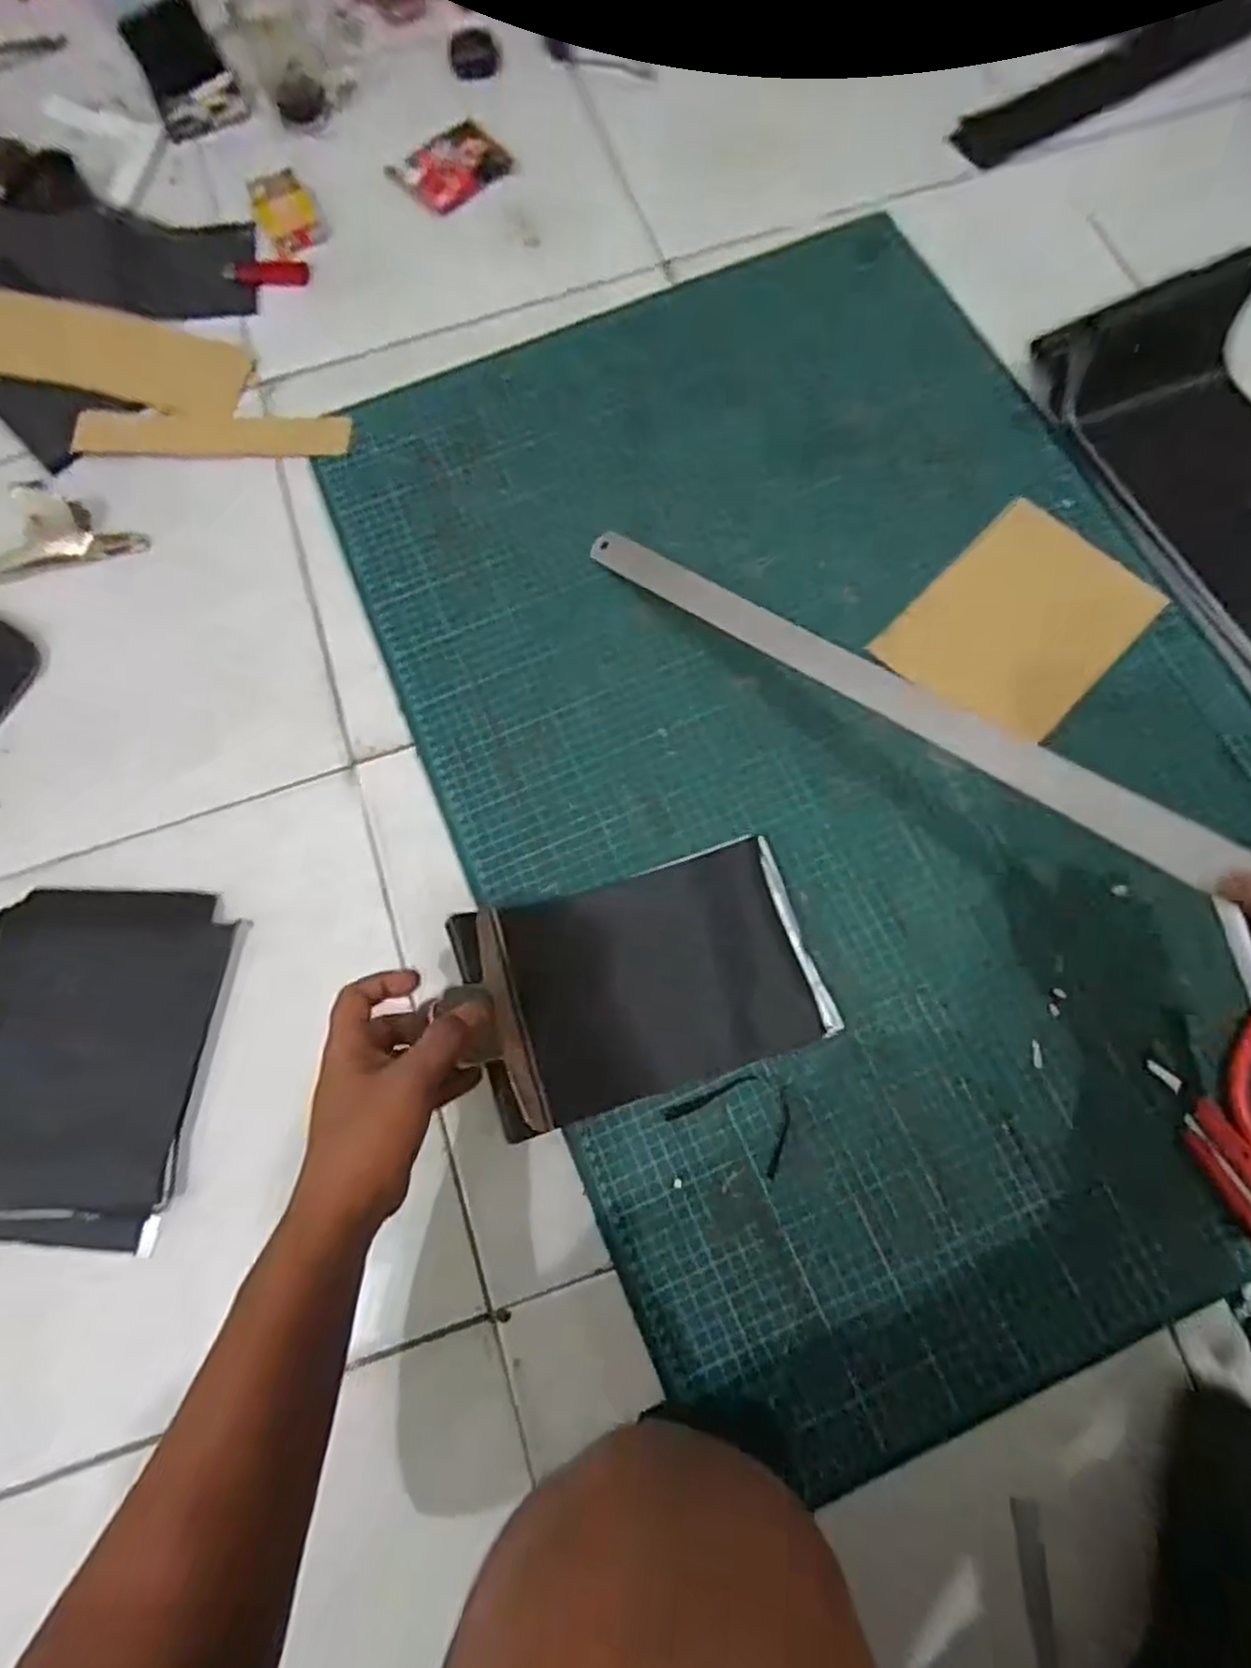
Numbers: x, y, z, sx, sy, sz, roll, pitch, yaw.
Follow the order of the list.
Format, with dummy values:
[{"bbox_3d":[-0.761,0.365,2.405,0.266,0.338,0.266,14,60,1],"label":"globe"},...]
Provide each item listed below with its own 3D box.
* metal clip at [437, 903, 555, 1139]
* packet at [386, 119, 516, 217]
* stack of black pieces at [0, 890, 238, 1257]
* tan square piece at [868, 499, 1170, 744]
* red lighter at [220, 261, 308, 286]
[{"bbox_3d":[-0.083,0.114,0.452,0.037,0.049,0.143,-19,72,-3],"label":"metal clip"},{"bbox_3d":[-0.173,-0.672,0.742,0.107,0.005,0.093,-43,78,-9],"label":"packet"},{"bbox_3d":[-0.380,0.157,0.519,0.161,0.014,0.234,5,74,-2],"label":"stack of black pieces"},{"bbox_3d":[0.310,-0.165,0.578,0.143,0.010,0.200,43,76,12],"label":"tan square piece"},{"bbox_3d":[-0.351,-0.550,0.724,0.076,0.015,0.020,-10,74,-15],"label":"red lighter"}]

